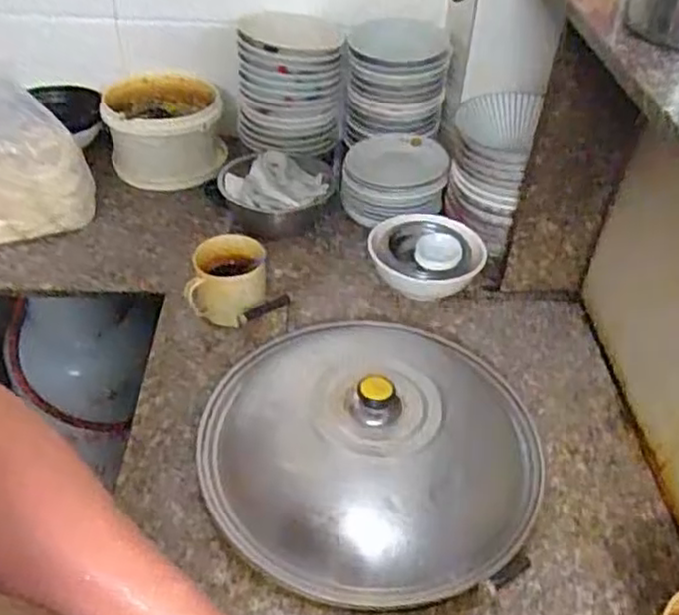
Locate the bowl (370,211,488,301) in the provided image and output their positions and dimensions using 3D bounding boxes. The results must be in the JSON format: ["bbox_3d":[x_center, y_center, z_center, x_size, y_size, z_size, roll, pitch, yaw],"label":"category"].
[{"bbox_3d":[0.133,-0.063,1.070,0.162,0.083,0.162,2,41,-2],"label":"bowl"}]

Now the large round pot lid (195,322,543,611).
[{"bbox_3d":[0.040,0.139,0.810,0.376,0.103,0.382,2,41,-2],"label":"large round pot lid"}]

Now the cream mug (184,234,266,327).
[{"bbox_3d":[-0.156,-0.028,0.991,0.102,0.109,0.113,1,41,-3],"label":"cream mug"}]

